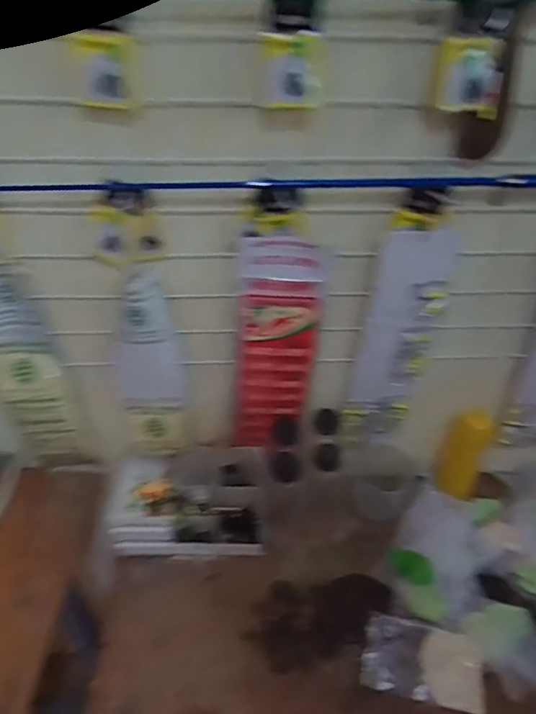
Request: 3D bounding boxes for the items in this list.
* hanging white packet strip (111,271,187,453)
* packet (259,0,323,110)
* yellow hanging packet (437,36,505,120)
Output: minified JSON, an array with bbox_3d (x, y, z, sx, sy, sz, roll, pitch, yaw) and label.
[{"bbox_3d":[-0.172,0.017,0.727,0.105,0.314,0.032,5,36,10],"label":"hanging white packet strip"},{"bbox_3d":[0.025,-0.287,0.491,0.057,0.092,0.020,4,40,3],"label":"packet"},{"bbox_3d":[0.198,-0.273,0.503,0.061,0.064,0.030,14,42,15],"label":"yellow hanging packet"}]

